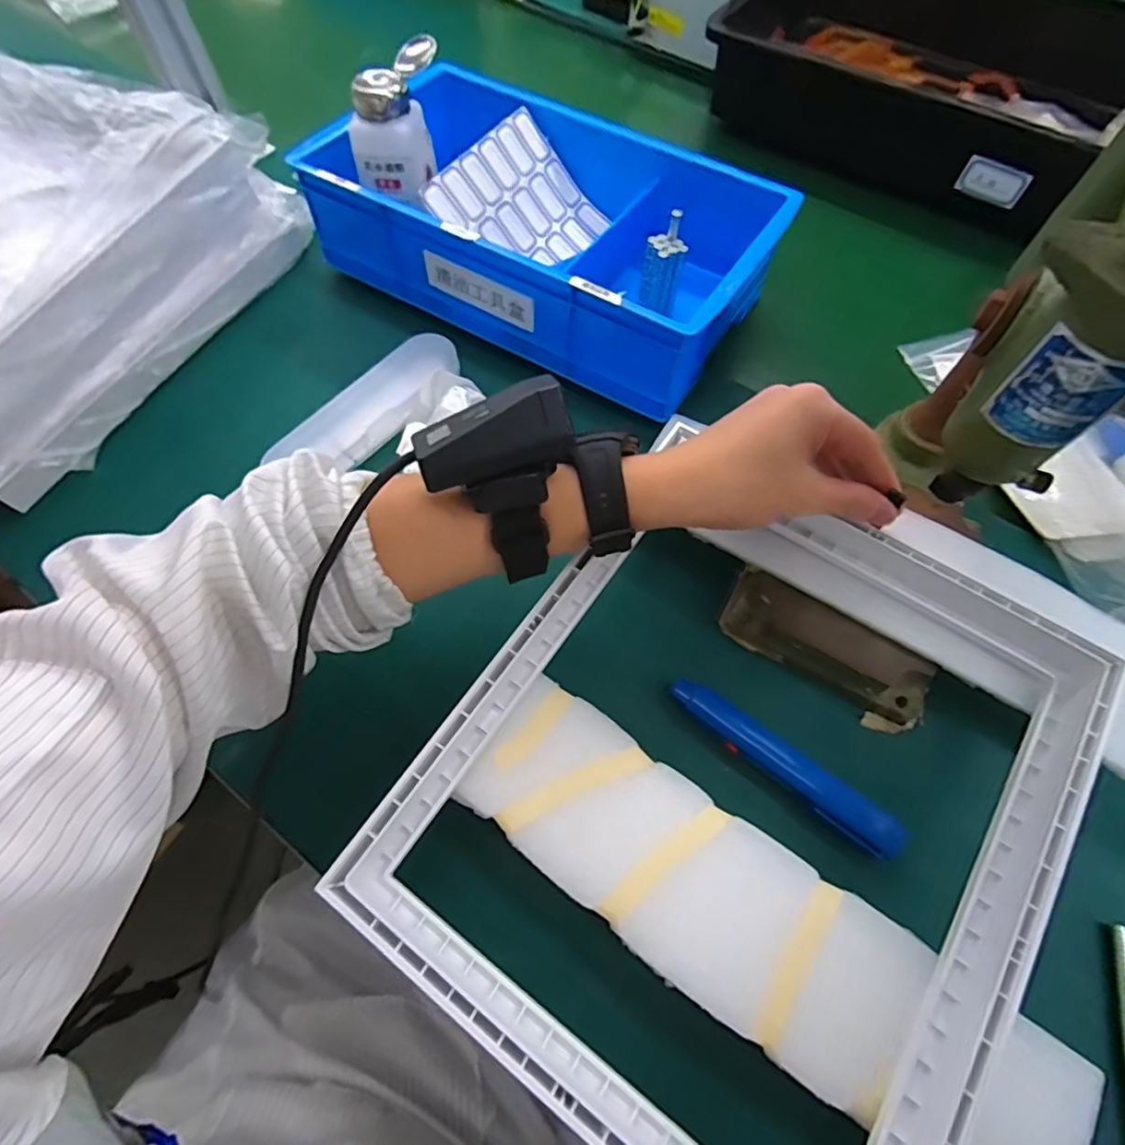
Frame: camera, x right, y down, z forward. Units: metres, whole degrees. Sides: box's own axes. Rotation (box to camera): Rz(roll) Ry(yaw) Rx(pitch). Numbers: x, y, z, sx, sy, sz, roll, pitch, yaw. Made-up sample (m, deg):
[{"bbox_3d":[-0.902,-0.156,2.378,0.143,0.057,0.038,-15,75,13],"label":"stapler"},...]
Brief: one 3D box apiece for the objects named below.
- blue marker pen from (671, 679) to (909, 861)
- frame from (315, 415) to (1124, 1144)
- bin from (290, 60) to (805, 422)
[{"bbox_3d":[0.125,0.109,0.342,0.141,0.017,0.022,36,71,16],"label":"blue marker pen"},{"bbox_3d":[0.090,0.100,0.298,0.275,0.030,0.324,33,70,14],"label":"frame"},{"bbox_3d":[-0.012,-0.281,0.468,0.340,0.081,0.201,32,70,14],"label":"bin"}]

